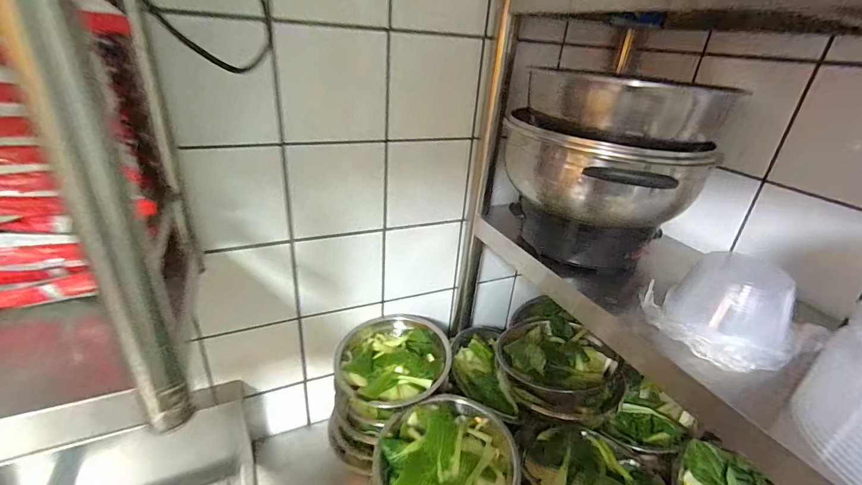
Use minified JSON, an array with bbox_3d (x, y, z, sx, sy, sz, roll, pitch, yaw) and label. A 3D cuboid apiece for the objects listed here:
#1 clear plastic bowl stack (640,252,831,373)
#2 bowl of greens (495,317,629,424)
[{"bbox_3d":[0.314,0.061,0.416,0.123,0.086,0.119,-7,30,-20],"label":"clear plastic bowl stack"},{"bbox_3d":[0.222,0.205,0.678,0.206,0.096,0.171,10,29,10],"label":"bowl of greens"}]

